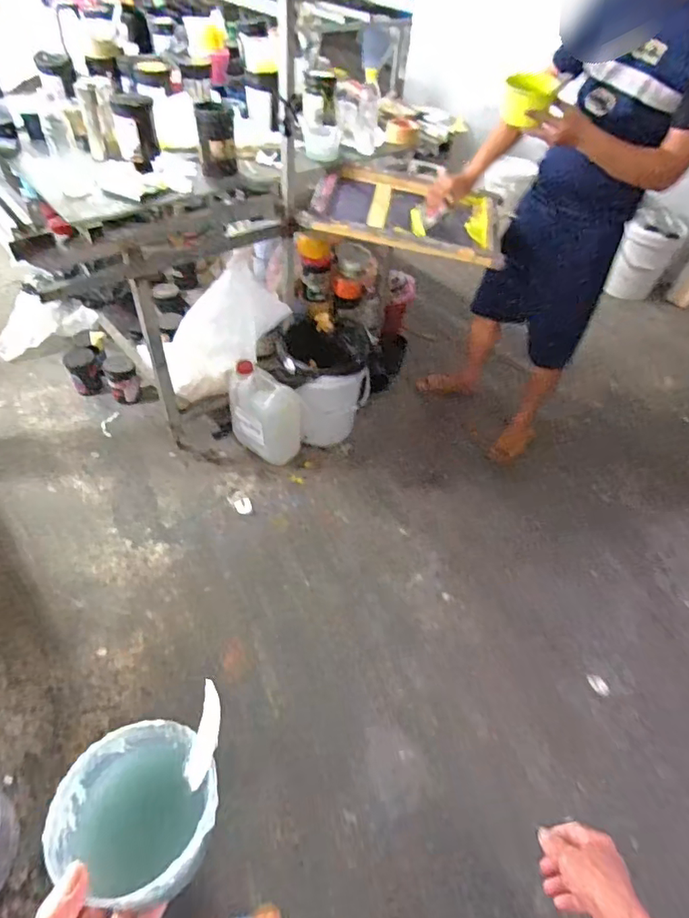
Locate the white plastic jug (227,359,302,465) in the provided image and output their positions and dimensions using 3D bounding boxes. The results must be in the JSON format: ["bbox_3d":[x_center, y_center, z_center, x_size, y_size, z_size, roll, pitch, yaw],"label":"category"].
[{"bbox_3d":[-0.266,-0.147,1.684,0.244,0.302,0.145,32,54,21],"label":"white plastic jug"}]

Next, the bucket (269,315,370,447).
[{"bbox_3d":[-0.075,-0.273,1.762,0.312,0.347,0.324,3,48,-3],"label":"bucket"}]

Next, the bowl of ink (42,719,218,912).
[{"bbox_3d":[-0.154,0.258,0.377,0.112,0.053,0.110,2,56,-4],"label":"bowl of ink"}]

